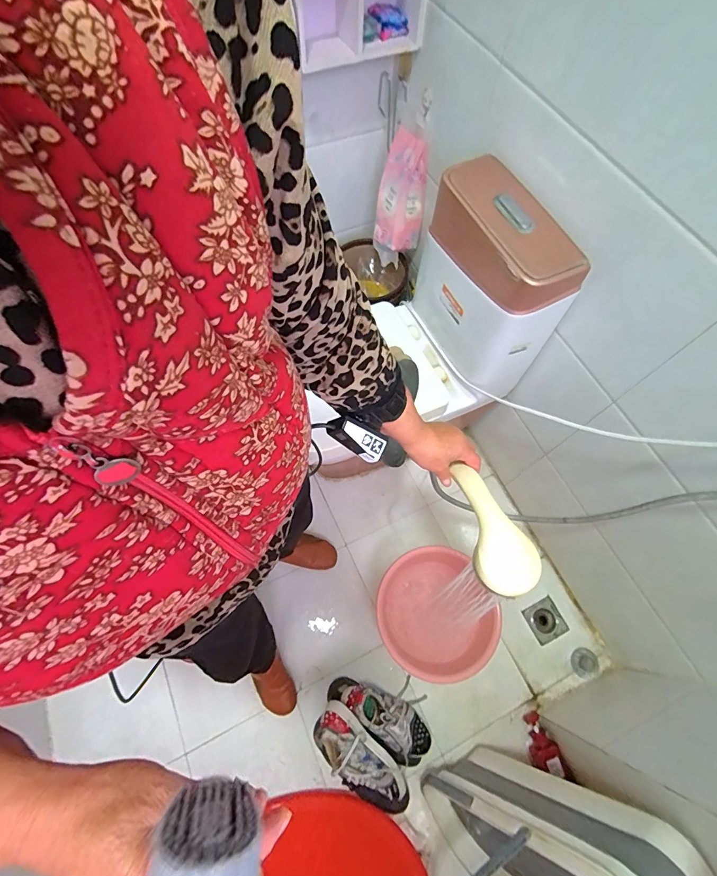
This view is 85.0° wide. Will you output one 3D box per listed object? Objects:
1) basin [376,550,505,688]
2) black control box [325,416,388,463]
[{"bbox_3d":[0.214,0.499,1.118,0.311,0.115,0.324,1,67,-1],"label":"basin"},{"bbox_3d":[-0.002,0.001,0.435,0.073,0.026,0.027,29,65,-26],"label":"black control box"}]

